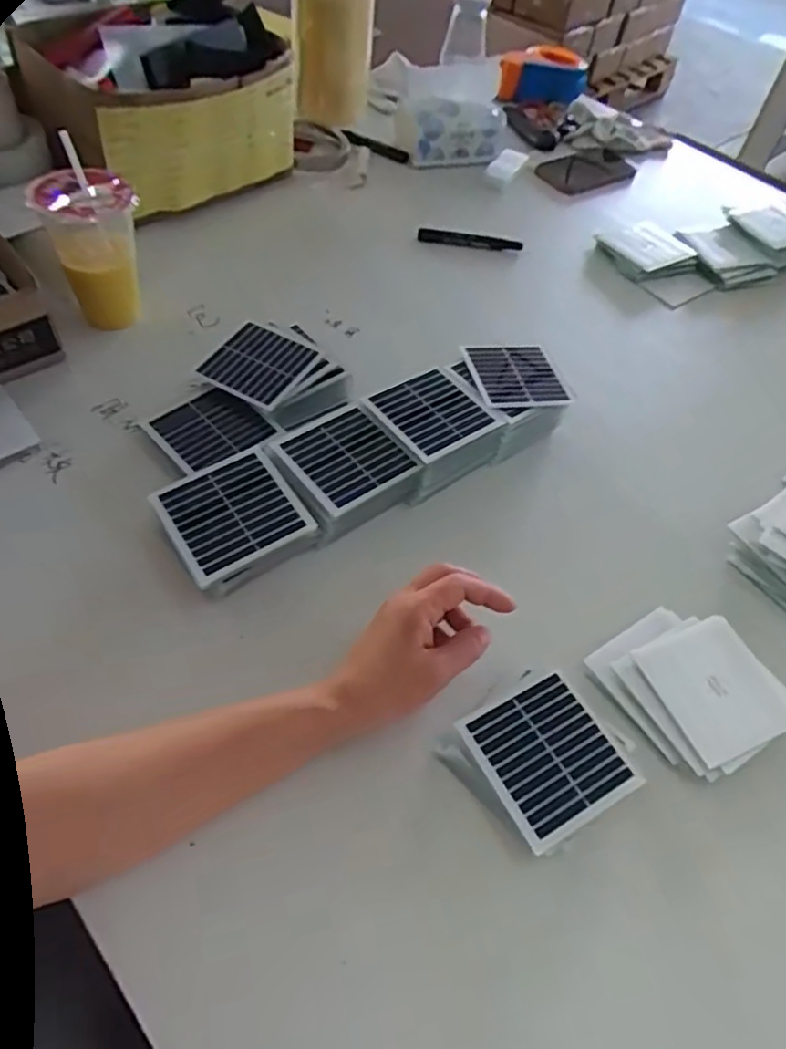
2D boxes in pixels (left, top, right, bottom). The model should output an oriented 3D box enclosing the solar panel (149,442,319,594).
[{"bbox_3d":[-0.119,-0.011,0.480,0.092,0.010,0.090,-26,60,-24],"label":"solar panel"}]

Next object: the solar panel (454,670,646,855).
[{"bbox_3d":[0.101,0.149,0.423,0.089,0.007,0.088,-22,59,-22],"label":"solar panel"}]

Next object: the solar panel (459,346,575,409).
[{"bbox_3d":[0.112,-0.140,0.600,0.083,0.010,0.073,-8,55,-13],"label":"solar panel"}]

